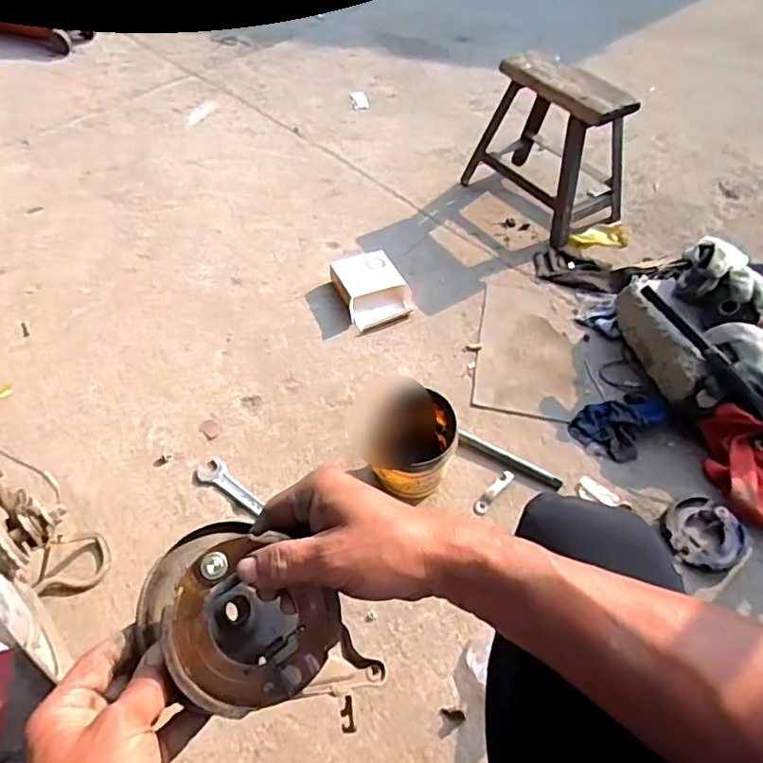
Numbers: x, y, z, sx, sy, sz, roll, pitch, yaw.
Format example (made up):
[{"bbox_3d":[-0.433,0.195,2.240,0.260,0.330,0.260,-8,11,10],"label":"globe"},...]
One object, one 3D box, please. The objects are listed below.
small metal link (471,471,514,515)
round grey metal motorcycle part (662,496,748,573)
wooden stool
[{"bbox_3d":[0.156,0.155,0.810,0.021,0.006,0.078,33,70,29],"label":"small metal link"},{"bbox_3d":[0.422,0.199,0.761,0.085,0.031,0.093,-34,59,-26],"label":"round grey metal motorcycle part"},{"bbox_3d":[0.302,-0.419,1.034,0.141,0.237,0.267,-28,56,-22],"label":"wooden stool"}]

